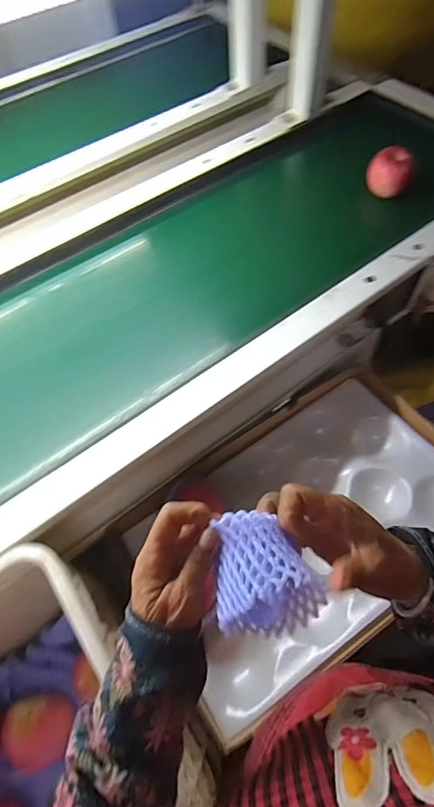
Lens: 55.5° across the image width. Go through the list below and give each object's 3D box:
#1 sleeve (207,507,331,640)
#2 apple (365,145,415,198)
[{"bbox_3d":[0.028,0.111,0.276,0.073,0.041,0.075,-8,60,0],"label":"sleeve"},{"bbox_3d":[0.314,-0.418,0.745,0.079,0.069,0.074,19,63,14],"label":"apple"}]

